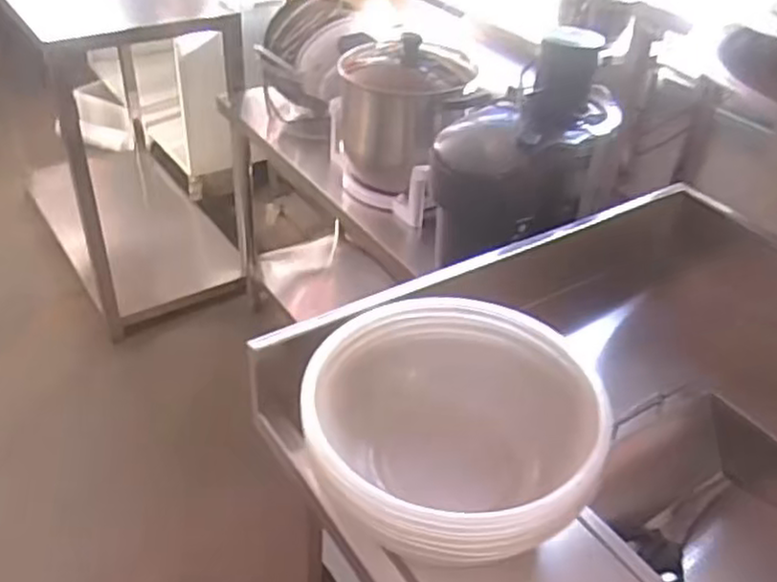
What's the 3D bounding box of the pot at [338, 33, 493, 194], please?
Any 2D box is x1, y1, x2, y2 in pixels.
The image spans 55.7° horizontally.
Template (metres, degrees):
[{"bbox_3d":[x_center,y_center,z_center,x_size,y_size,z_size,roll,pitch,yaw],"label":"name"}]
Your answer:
[{"bbox_3d":[0.031,-0.394,1.548,0.263,0.262,0.305,-2,37,-8],"label":"pot"}]

